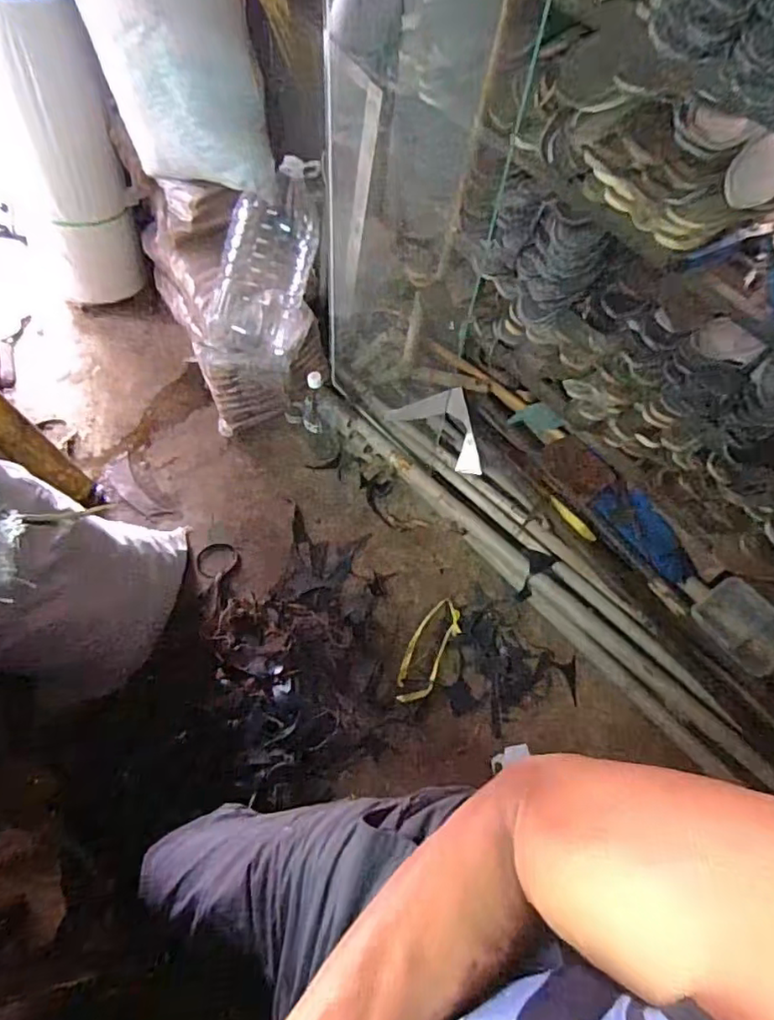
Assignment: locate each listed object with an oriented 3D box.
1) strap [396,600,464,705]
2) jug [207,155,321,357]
[{"bbox_3d":[0.093,0.316,1.323,0.089,0.010,0.242,27,67,14],"label":"strap"},{"bbox_3d":[-0.291,-0.579,1.377,0.163,0.201,0.442,26,103,47],"label":"jug"}]

